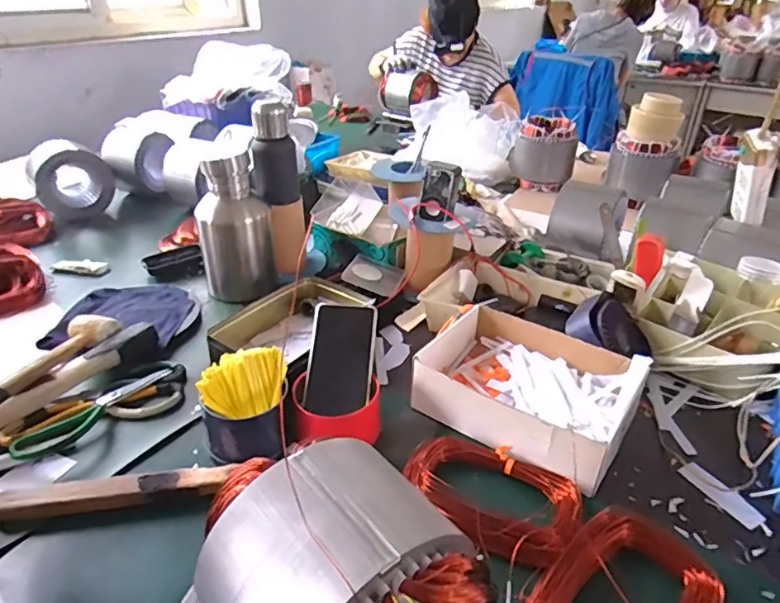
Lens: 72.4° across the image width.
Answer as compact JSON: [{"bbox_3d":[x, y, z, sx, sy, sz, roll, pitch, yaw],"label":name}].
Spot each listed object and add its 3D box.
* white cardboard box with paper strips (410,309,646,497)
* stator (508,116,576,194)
[{"bbox_3d":[0.173,0.108,0.676,0.245,0.071,0.198,23,37,31],"label":"white cardboard box with paper strips"},{"bbox_3d":[0.412,-0.396,1.438,0.148,0.165,0.148,3,31,3],"label":"stator"}]

